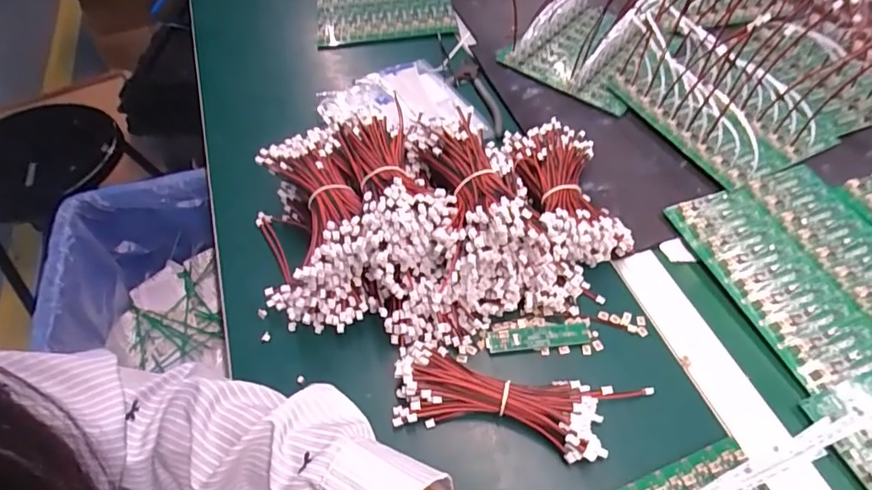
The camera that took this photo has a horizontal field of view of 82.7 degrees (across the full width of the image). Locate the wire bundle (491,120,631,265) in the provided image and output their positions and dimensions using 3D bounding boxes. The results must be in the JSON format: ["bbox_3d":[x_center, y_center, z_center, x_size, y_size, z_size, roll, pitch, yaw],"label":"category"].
[{"bbox_3d":[0.120,-0.053,0.486,0.109,0.042,0.151,-9,54,-5],"label":"wire bundle"}]

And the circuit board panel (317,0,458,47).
[{"bbox_3d":[-0.079,-0.367,0.754,0.199,0.016,0.189,-7,59,-2],"label":"circuit board panel"}]

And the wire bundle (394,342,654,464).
[{"bbox_3d":[0.060,0.119,0.373,0.186,0.030,0.059,8,54,8],"label":"wire bundle"}]

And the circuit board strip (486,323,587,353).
[{"bbox_3d":[0.086,0.079,0.420,0.083,0.009,0.021,-6,53,-2],"label":"circuit board strip"}]

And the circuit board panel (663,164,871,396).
[{"bbox_3d":[0.345,0.018,0.454,0.175,0.015,0.197,-17,55,-11],"label":"circuit board panel"}]

